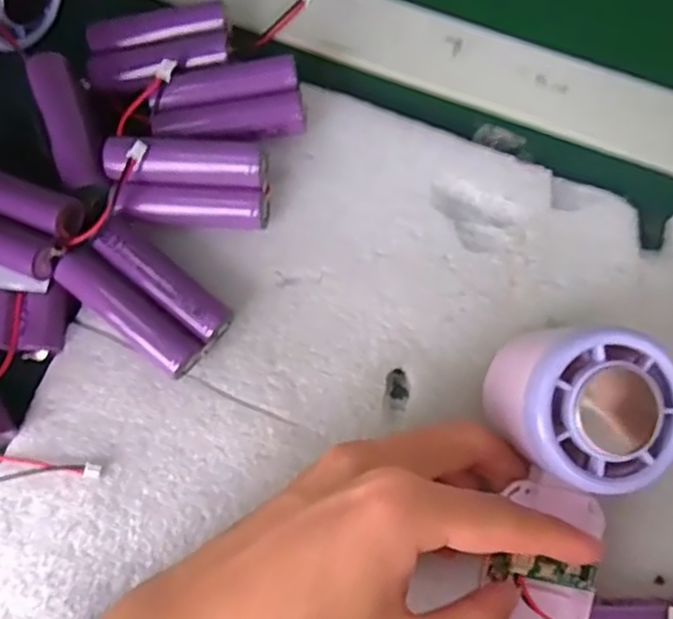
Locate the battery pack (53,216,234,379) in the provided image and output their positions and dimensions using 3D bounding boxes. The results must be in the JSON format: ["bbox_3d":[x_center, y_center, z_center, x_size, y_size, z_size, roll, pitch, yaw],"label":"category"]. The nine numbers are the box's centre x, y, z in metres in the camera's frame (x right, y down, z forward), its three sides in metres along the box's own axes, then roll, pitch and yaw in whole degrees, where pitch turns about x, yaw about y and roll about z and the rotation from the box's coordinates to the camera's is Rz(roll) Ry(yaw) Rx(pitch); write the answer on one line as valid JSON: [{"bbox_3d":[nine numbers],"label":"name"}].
[{"bbox_3d":[-0.078,-0.005,0.278,0.065,0.023,0.035,39,79,8],"label":"battery pack"}]

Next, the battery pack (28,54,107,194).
[{"bbox_3d":[-0.114,-0.077,0.288,0.015,0.021,0.062,-19,78,-5],"label":"battery pack"}]

